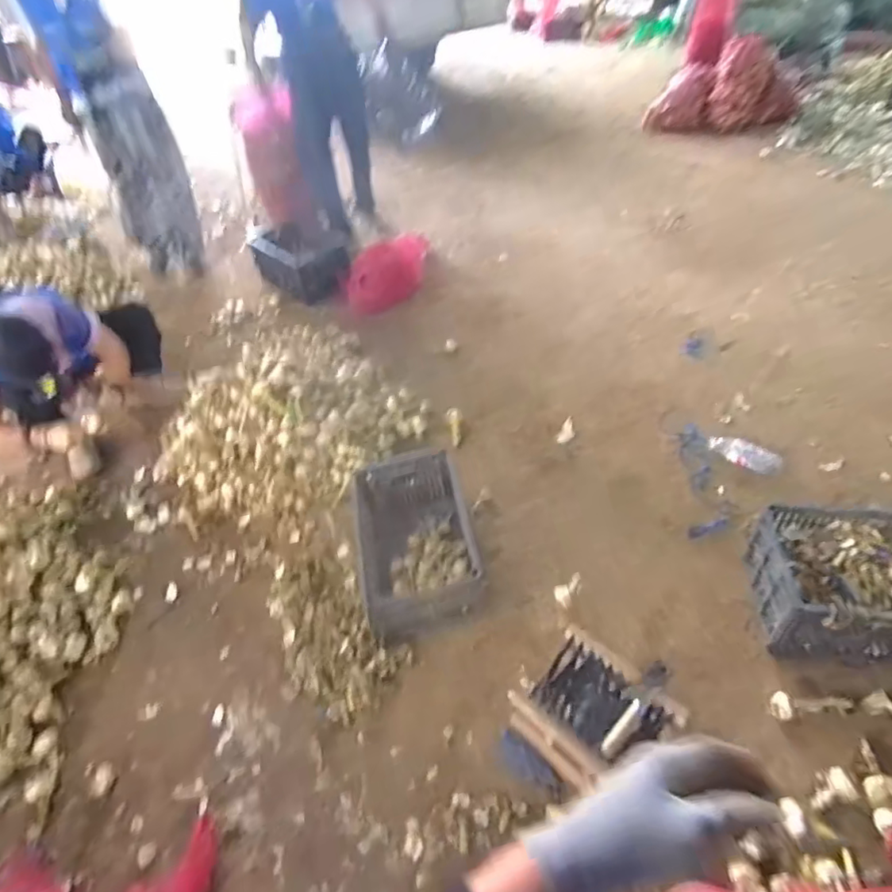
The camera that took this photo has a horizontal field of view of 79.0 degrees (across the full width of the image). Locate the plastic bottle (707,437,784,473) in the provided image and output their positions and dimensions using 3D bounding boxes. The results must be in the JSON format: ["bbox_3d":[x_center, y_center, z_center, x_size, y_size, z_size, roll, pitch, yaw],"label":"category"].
[{"bbox_3d":[0.957,0.025,1.724,0.081,0.057,0.216,-30,37,-23],"label":"plastic bottle"}]

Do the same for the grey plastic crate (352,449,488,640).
[{"bbox_3d":[-0.095,0.265,1.545,0.318,0.211,0.460,-14,45,-8],"label":"grey plastic crate"}]

